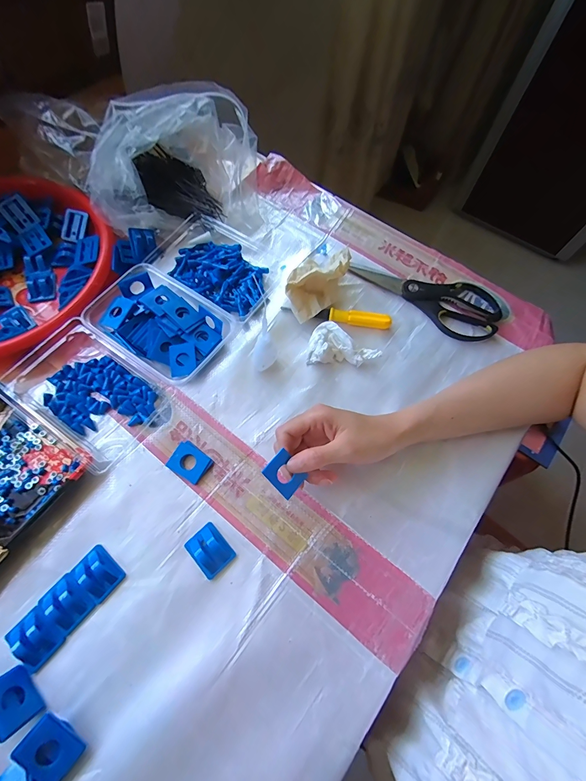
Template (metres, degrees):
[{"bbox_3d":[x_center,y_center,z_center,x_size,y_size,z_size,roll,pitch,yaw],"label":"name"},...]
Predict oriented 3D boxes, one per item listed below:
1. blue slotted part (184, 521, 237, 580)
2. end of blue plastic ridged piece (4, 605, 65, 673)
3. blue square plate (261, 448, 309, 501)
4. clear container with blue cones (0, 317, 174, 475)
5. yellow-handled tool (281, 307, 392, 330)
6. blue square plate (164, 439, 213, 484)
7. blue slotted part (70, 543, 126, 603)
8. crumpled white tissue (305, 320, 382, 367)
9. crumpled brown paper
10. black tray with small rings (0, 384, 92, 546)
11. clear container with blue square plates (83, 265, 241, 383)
[{"bbox_3d":[-0.084,0.161,0.335,0.035,0.013,0.044,-41,75,-17],"label":"blue slotted part"},{"bbox_3d":[-0.235,0.225,0.302,0.044,0.012,0.038,41,72,14],"label":"end of blue plastic ridged piece"},{"bbox_3d":[-0.008,0.081,0.318,0.028,0.004,0.039,-45,102,-18],"label":"blue square plate"},{"bbox_3d":[-0.242,-0.004,0.389,0.184,0.025,0.118,33,70,11],"label":"clear container with blue cones"},{"bbox_3d":[0.057,-0.099,0.442,0.141,0.020,0.016,8,67,1],"label":"yellow-handled tool"},{"bbox_3d":[-0.115,0.080,0.373,0.042,0.007,0.034,33,70,11],"label":"blue square plate"},{"bbox_3d":[-0.192,0.178,0.324,0.045,0.015,0.033,39,71,13],"label":"blue slotted part"},{"bbox_3d":[0.064,-0.058,0.421,0.085,0.027,0.053,7,67,1],"label":"crumpled white tissue"},{"bbox_3d":[0.029,-0.146,0.441,0.066,0.055,0.115,25,69,8],"label":"crumpled brown paper"},{"bbox_3d":[-0.311,0.071,0.354,0.164,0.026,0.108,33,70,11],"label":"black tray with small rings"},{"bbox_3d":[-0.166,-0.082,0.419,0.154,0.033,0.108,35,71,12],"label":"clear container with blue square plates"}]

